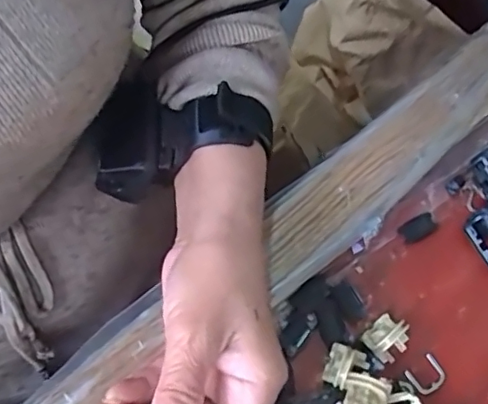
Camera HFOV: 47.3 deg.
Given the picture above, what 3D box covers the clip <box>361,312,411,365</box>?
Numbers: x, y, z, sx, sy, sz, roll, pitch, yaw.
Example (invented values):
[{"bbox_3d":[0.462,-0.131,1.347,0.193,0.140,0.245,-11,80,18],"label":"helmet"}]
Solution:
[{"bbox_3d":[0.078,0.074,0.304,0.021,0.021,0.022,1,65,-2],"label":"clip"}]

